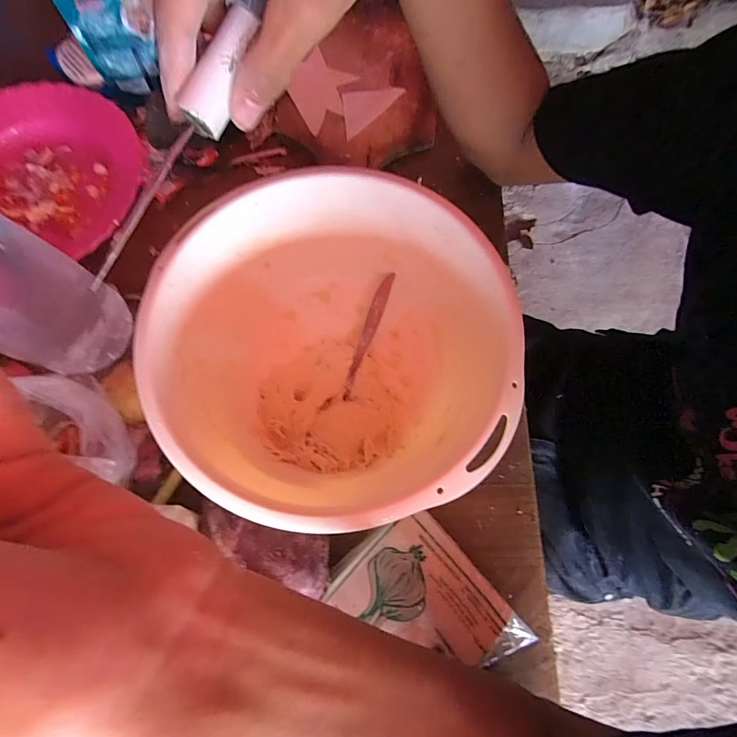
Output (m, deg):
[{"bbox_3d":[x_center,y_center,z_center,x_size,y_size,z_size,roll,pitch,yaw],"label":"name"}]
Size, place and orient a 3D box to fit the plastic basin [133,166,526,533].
[{"bbox_3d":[-0.022,-0.013,0.303,0.233,0.103,0.234,-2,73,1],"label":"plastic basin"}]

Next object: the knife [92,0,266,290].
[{"bbox_3d":[-0.087,-0.109,0.189,0.022,0.023,0.157,29,92,10],"label":"knife"}]

